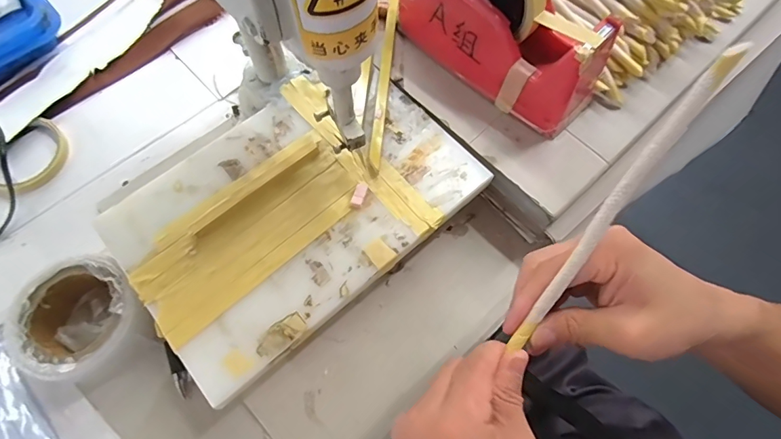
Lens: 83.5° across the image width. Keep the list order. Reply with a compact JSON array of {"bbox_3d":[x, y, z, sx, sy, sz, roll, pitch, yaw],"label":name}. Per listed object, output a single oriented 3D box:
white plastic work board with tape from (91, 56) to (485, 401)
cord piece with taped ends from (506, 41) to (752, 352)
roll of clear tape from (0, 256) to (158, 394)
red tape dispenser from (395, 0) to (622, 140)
[{"bbox_3d":[-0.083,-0.017,0.386,0.292,0.011,0.199,-41,76,-16],"label":"white plastic work board with tape"},{"bbox_3d":[0.123,-0.003,0.245,0.011,0.008,0.196,32,111,9],"label":"cord piece with taped ends"},{"bbox_3d":[-0.264,0.087,0.383,0.108,0.050,0.106,-28,71,-12],"label":"roll of clear tape"},{"bbox_3d":[0.103,-0.182,0.394,0.202,0.114,0.072,39,72,14],"label":"red tape dispenser"}]

